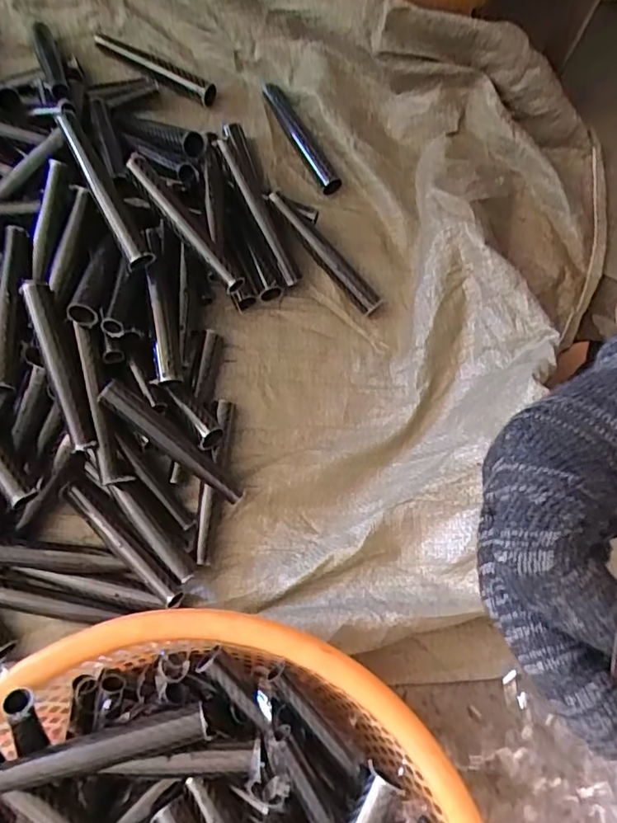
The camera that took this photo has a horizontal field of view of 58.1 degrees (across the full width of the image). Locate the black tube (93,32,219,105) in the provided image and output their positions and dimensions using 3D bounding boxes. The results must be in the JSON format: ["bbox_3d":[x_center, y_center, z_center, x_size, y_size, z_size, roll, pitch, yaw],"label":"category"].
[{"bbox_3d":[-0.170,-0.379,0.613,0.149,0.016,0.022,29,77,7],"label":"black tube"}]

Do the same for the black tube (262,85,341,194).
[{"bbox_3d":[-0.007,-0.301,0.609,0.019,0.015,0.147,-29,77,-8],"label":"black tube"}]

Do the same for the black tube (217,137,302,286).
[{"bbox_3d":[-0.047,-0.195,0.547,0.016,0.020,0.146,-30,102,-8],"label":"black tube"}]

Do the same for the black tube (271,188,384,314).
[{"bbox_3d":[0.016,-0.156,0.555,0.023,0.021,0.149,-46,99,-11],"label":"black tube"}]

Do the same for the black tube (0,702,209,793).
[{"bbox_3d":[-0.147,0.228,0.366,0.155,0.025,0.023,-13,74,-6],"label":"black tube"}]

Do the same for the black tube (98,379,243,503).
[{"bbox_3d":[-0.117,0.028,0.485,0.146,0.025,0.026,42,78,-12],"label":"black tube"}]

